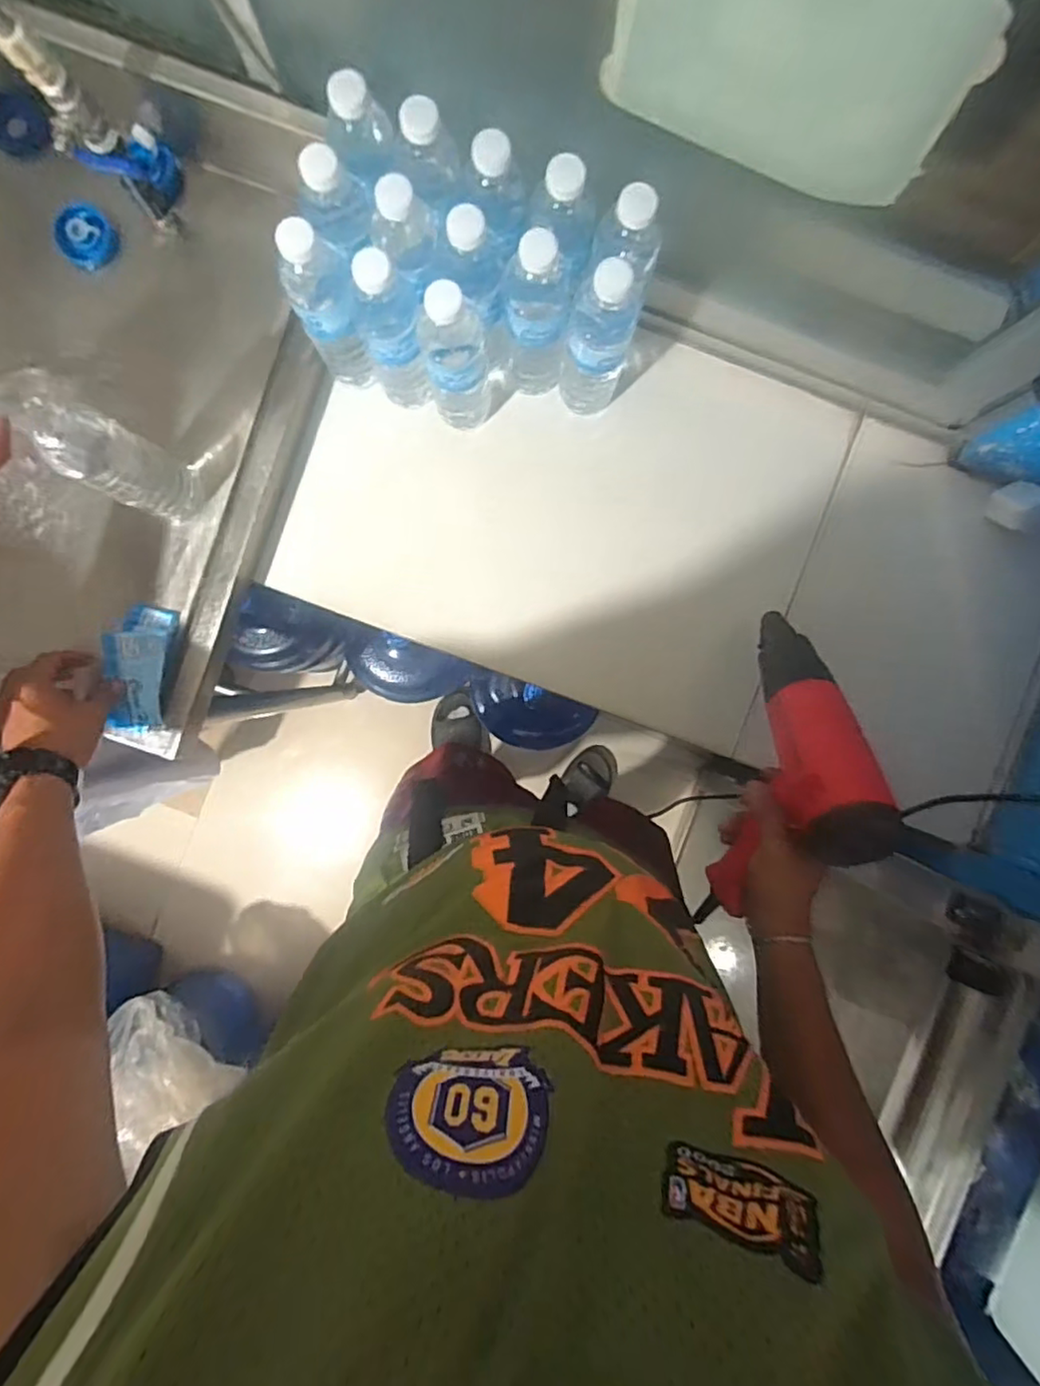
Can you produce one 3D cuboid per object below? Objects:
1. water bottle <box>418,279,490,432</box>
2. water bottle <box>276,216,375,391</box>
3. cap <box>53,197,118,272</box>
[{"bbox_3d":[-0.064,-0.325,0.635,0.063,0.216,0.057,-11,92,-1],"label":"water bottle"},{"bbox_3d":[-0.181,-0.363,0.618,0.062,0.190,0.059,-26,92,0],"label":"water bottle"},{"bbox_3d":[-0.468,-0.492,0.686,0.056,0.023,0.059,30,99,-30],"label":"cap"}]

